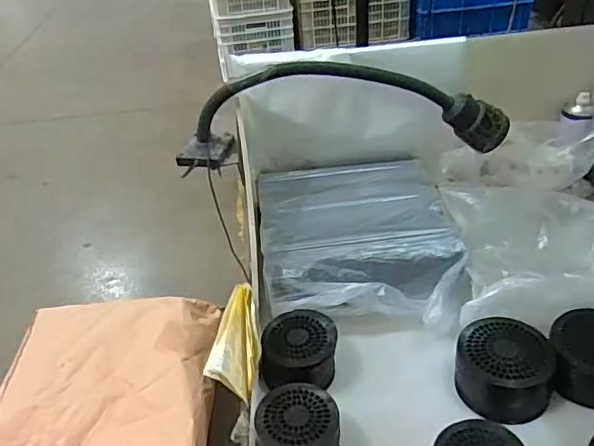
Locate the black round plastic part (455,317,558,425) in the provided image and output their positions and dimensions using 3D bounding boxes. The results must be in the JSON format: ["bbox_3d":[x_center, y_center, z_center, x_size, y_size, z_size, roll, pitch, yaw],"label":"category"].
[{"bbox_3d":[0.276,0.194,0.746,0.121,0.080,0.113,-4,37,3],"label":"black round plastic part"}]

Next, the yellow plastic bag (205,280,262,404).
[{"bbox_3d":[-0.080,0.149,0.745,0.065,0.047,0.165,-2,55,4],"label":"yellow plastic bag"}]

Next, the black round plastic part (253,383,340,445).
[{"bbox_3d":[0.001,0.259,0.689,0.104,0.065,0.106,-4,37,3],"label":"black round plastic part"}]

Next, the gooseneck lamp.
[{"bbox_3d":[0.069,-0.189,0.905,0.540,0.153,0.093,-5,37,1],"label":"gooseneck lamp"}]

